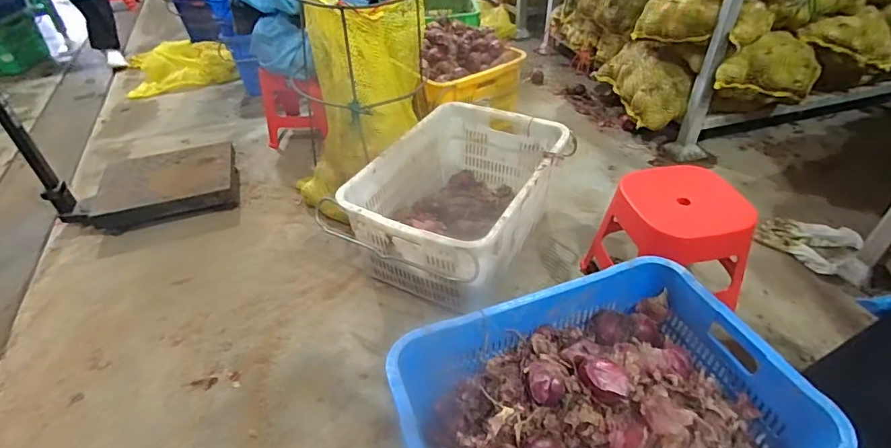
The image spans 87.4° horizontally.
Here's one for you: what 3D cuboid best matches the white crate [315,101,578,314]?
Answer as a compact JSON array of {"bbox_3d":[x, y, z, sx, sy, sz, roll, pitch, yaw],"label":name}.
[{"bbox_3d":[0.058,-0.060,1.348,0.430,0.314,0.624,20,46,26],"label":"white crate"}]

